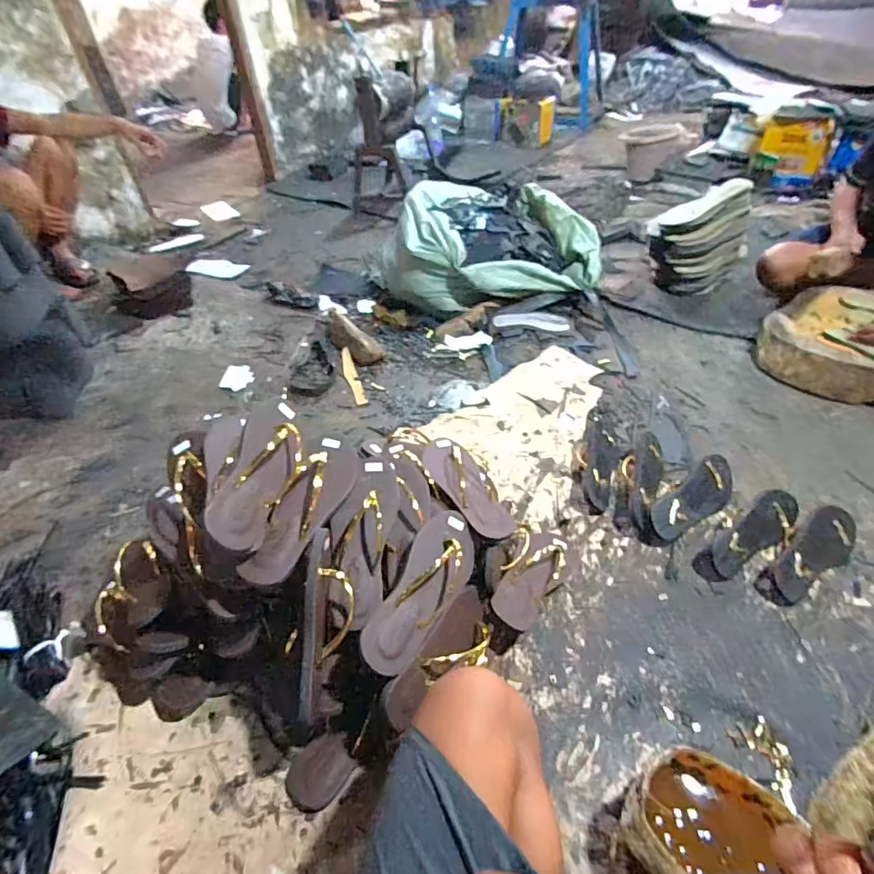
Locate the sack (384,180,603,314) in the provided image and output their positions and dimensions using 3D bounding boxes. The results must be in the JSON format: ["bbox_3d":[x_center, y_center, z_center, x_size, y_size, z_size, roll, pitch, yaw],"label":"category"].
[{"bbox_3d":[0.153,-0.616,1.593,0.689,0.253,0.410,-3,43,2],"label":"sack"}]

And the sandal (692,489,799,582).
[{"bbox_3d":[0.545,0.163,0.849,0.234,0.060,0.069,-26,47,-21],"label":"sandal"}]

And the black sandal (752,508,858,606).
[{"bbox_3d":[0.622,0.198,0.817,0.230,0.039,0.076,-31,49,-25],"label":"black sandal"}]

